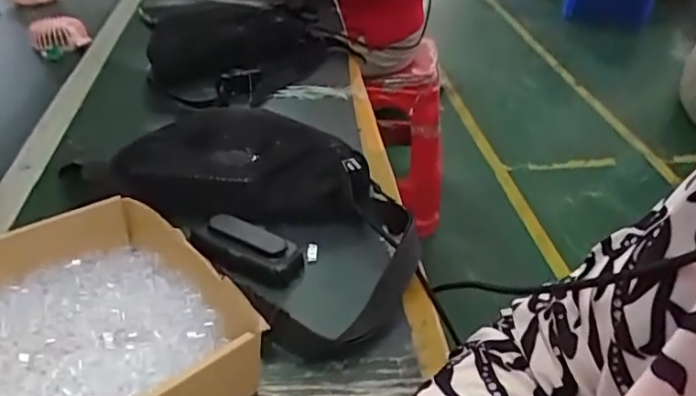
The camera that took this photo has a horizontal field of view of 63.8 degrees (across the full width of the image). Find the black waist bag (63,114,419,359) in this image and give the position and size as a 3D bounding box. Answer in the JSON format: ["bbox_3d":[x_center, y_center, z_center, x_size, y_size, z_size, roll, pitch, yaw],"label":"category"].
[{"bbox_3d":[-0.080,0.001,0.562,0.332,0.086,0.230,28,42,29],"label":"black waist bag"}]

